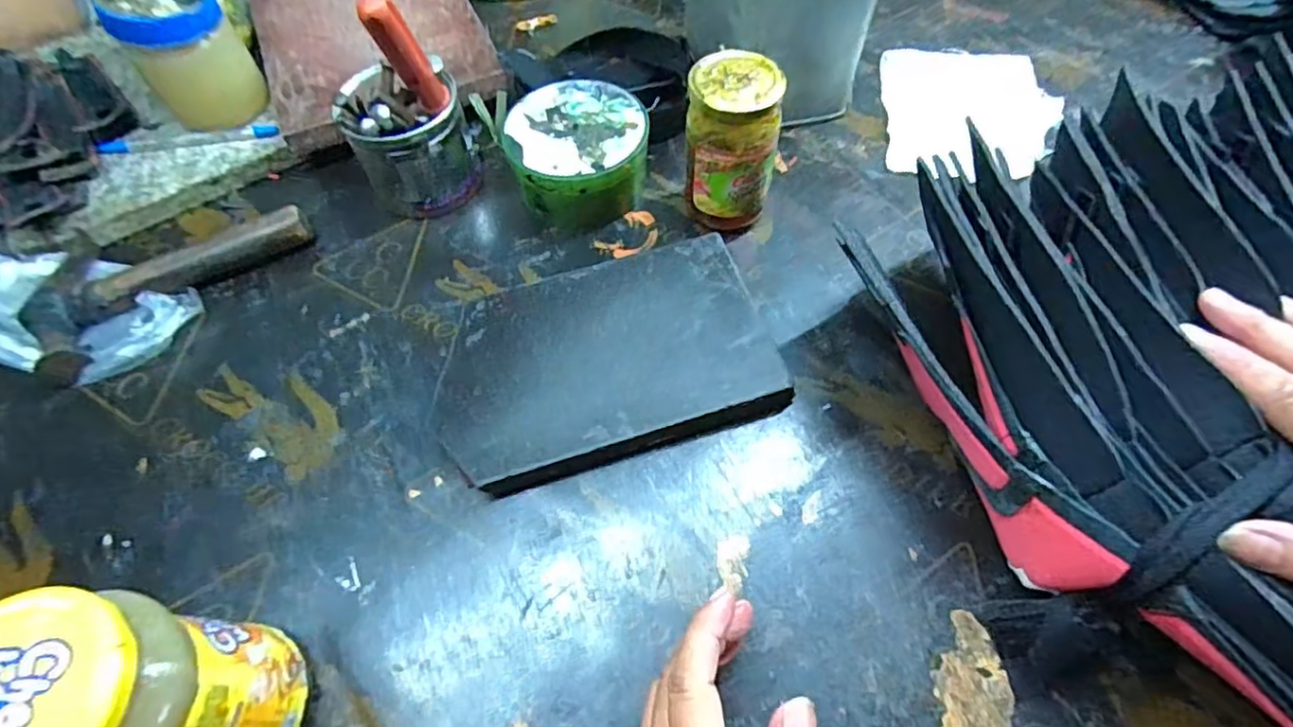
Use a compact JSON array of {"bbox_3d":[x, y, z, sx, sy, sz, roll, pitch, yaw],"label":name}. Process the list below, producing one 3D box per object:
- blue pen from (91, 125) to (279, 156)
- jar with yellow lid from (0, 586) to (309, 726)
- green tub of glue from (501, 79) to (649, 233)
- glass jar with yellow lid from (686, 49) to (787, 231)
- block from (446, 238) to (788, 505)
[{"bbox_3d":[-0.367,-0.180,0.502,0.140,0.005,0.015,-6,60,-2],"label":"blue pen"},{"bbox_3d":[-0.204,0.144,0.256,0.070,0.136,0.071,-1,60,1],"label":"jar with yellow lid"},{"bbox_3d":[-0.050,-0.156,0.471,0.100,0.057,0.097,-1,60,1],"label":"green tub of glue"},{"bbox_3d":[0.060,-0.146,0.431,0.059,0.114,0.056,-1,60,1],"label":"glass jar with yellow lid"},{"bbox_3d":[-0.026,-0.003,0.402,0.203,0.025,0.133,-16,61,-7],"label":"block"}]

